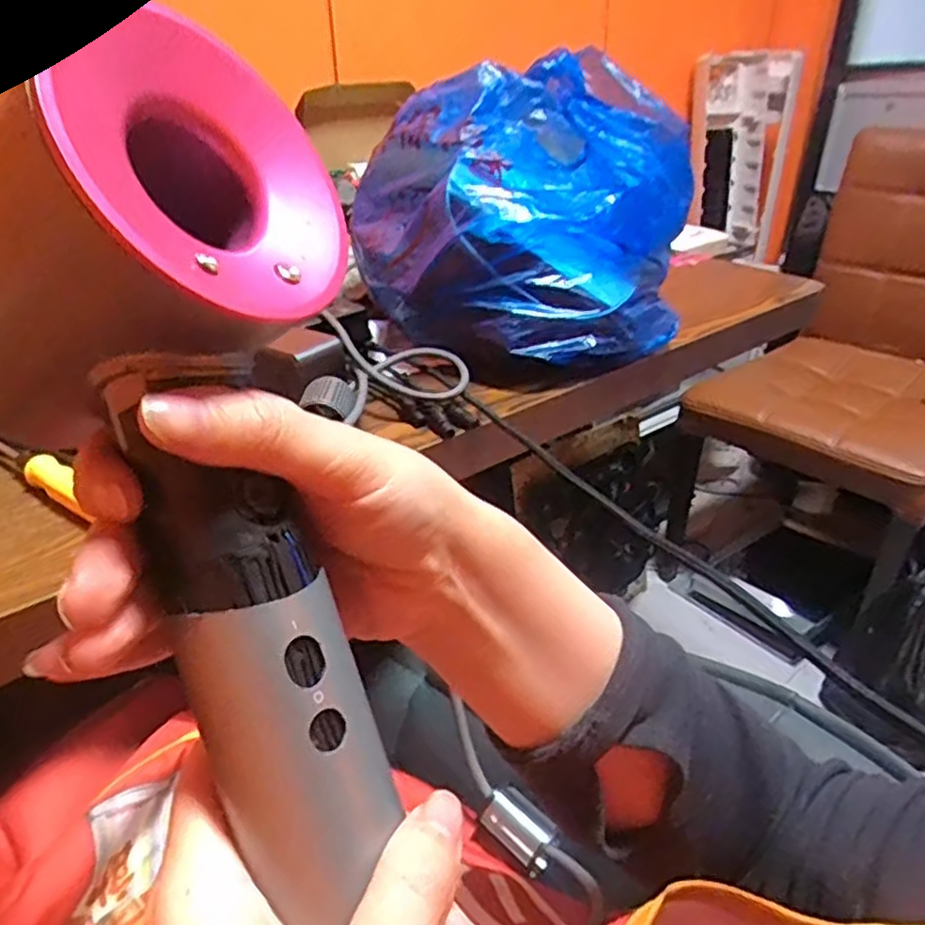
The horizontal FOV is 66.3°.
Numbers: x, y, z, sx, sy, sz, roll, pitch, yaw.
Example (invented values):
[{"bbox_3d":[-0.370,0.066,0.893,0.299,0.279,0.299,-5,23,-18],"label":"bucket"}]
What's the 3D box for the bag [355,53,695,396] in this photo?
[{"bbox_3d":[0.056,-0.216,0.632,0.253,0.221,0.240,-16,33,-25],"label":"bag"}]

